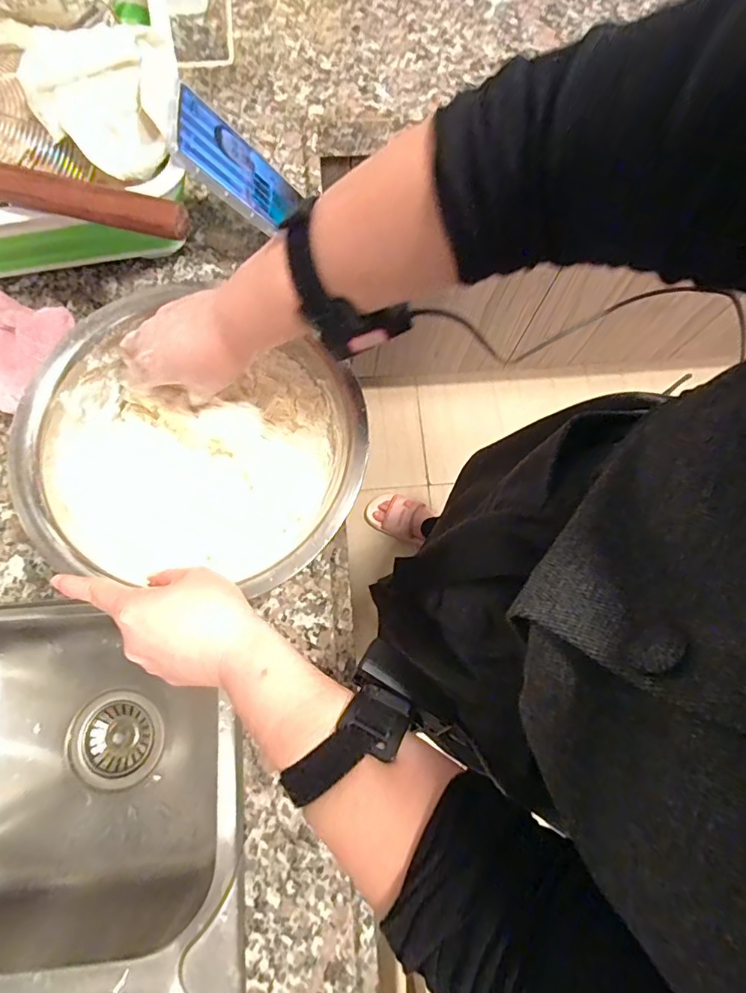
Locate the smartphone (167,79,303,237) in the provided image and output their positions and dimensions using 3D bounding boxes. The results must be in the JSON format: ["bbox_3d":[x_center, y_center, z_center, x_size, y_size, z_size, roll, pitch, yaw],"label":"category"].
[{"bbox_3d":[-0.128,-0.309,0.471,0.011,0.141,0.076,-10,74,34],"label":"smartphone"}]

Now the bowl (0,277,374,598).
[{"bbox_3d":[-0.145,-0.041,0.446,0.268,0.107,0.245,0,73,-1],"label":"bowl"}]

